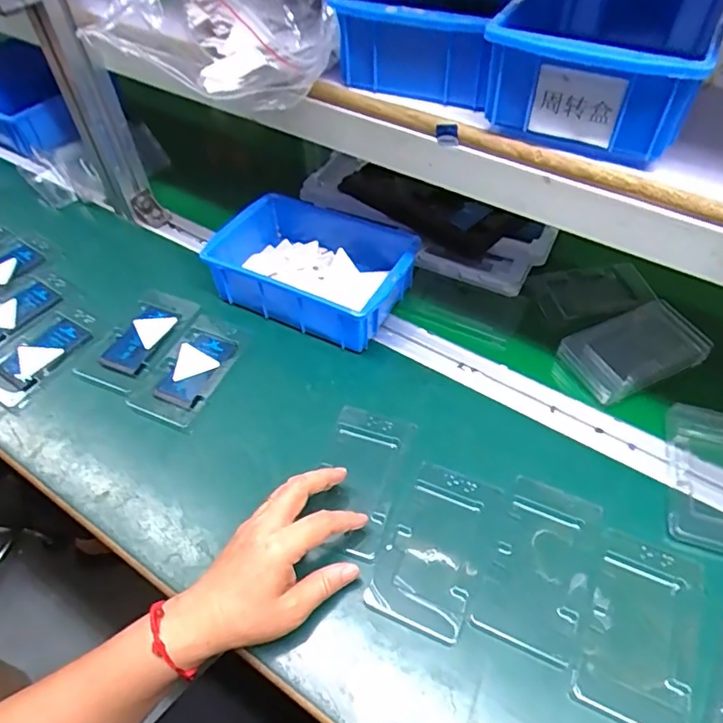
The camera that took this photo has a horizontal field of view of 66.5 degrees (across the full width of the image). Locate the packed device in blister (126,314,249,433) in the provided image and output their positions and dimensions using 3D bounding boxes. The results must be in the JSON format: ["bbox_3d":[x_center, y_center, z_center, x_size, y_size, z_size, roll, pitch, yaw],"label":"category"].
[{"bbox_3d":[-0.174,0.008,0.564,0.075,0.012,0.125,20,57,16],"label":"packed device in blister"}]

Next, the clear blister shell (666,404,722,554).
[{"bbox_3d":[0.299,0.100,0.463,0.077,0.017,0.130,14,55,13],"label":"clear blister shell"}]

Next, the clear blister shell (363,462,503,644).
[{"bbox_3d":[0.060,0.146,0.438,0.075,0.010,0.125,19,57,16],"label":"clear blister shell"}]

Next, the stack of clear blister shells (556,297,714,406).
[{"bbox_3d":[0.267,-0.010,0.541,0.121,0.034,0.076,-18,52,-13],"label":"stack of clear blister shells"}]

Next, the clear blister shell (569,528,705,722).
[{"bbox_3d":[0.201,0.190,0.395,0.071,0.008,0.126,20,57,17],"label":"clear blister shell"}]

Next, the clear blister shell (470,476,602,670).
[{"bbox_3d":[0.137,0.156,0.427,0.072,0.006,0.124,18,56,15],"label":"clear blister shell"}]

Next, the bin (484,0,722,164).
[{"bbox_3d":[0.175,-0.223,0.395,0.143,0.069,0.201,15,52,13],"label":"bin"}]

